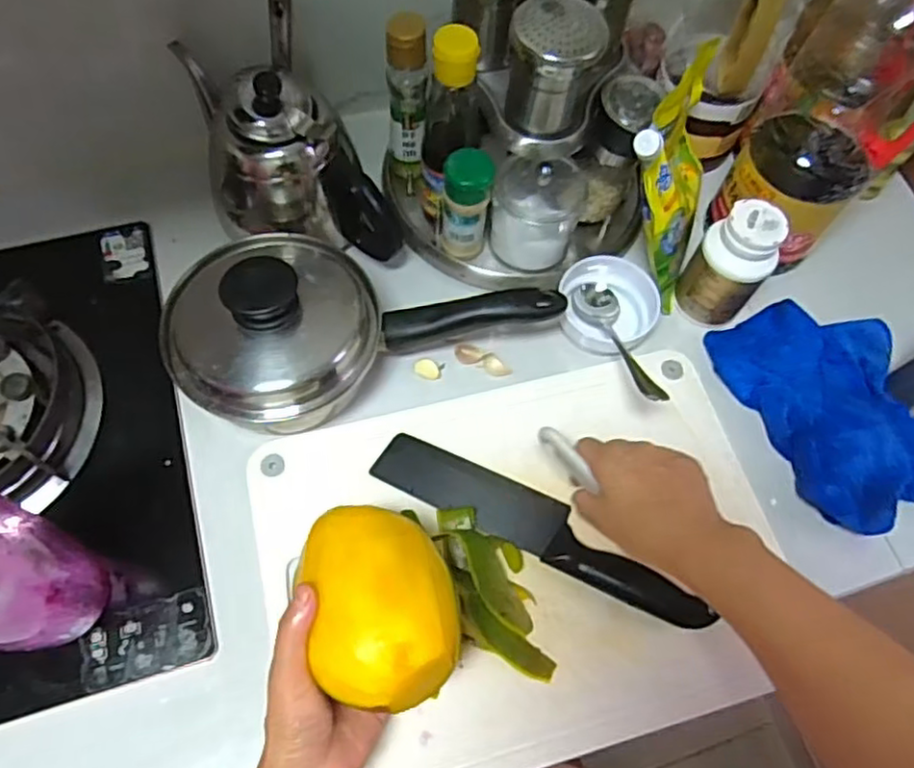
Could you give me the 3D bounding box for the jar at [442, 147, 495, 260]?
[{"bbox_3d":[0.008,-0.155,0.585,0.041,0.110,0.034,4,64,-1],"label":"jar"}]

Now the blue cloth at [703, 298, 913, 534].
[{"bbox_3d":[0.331,0.018,0.579,0.143,0.028,0.213,-24,68,-14],"label":"blue cloth"}]

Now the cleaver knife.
[{"bbox_3d":[0.063,0.109,0.524,0.265,0.030,0.046,26,66,9],"label":"cleaver knife"}]

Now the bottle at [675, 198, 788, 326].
[{"bbox_3d":[0.239,-0.103,0.583,0.055,0.103,0.059,-28,69,-15],"label":"bottle"}]

